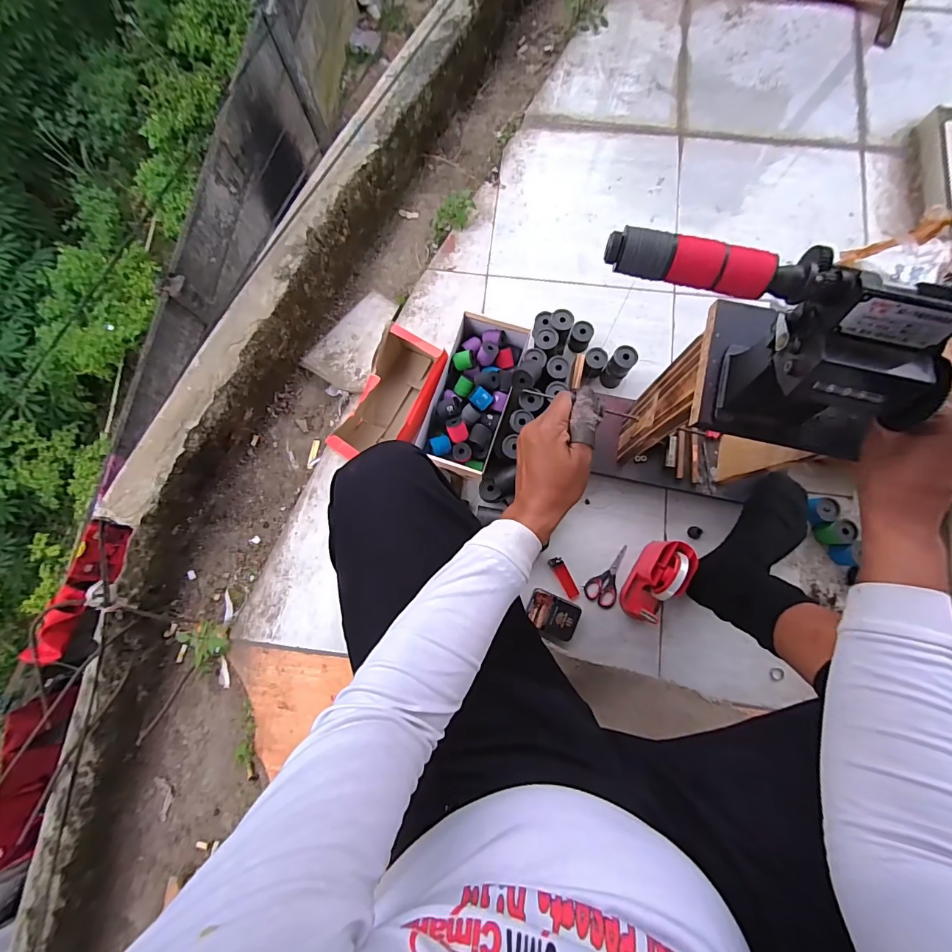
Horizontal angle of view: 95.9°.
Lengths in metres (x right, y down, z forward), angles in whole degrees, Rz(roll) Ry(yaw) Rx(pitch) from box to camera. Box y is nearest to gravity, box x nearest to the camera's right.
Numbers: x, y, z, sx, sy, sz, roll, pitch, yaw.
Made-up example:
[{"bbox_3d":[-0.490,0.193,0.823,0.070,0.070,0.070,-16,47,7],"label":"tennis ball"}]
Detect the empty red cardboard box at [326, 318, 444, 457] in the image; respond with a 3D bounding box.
[{"bbox_3d":[-0.155,-0.139,0.838,0.145,0.135,0.260,20,81,4],"label":"empty red cardboard box"}]

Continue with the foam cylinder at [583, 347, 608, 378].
[{"bbox_3d":[0.234,-0.224,0.849,0.042,0.048,0.041,0,80,1],"label":"foam cylinder"}]

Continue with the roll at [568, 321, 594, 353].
[{"bbox_3d":[0.209,-0.278,0.860,0.043,0.039,0.049,21,81,4],"label":"roll"}]

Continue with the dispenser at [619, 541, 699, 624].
[{"bbox_3d":[0.323,0.188,0.755,0.072,0.098,0.146,34,82,6],"label":"dispenser"}]

